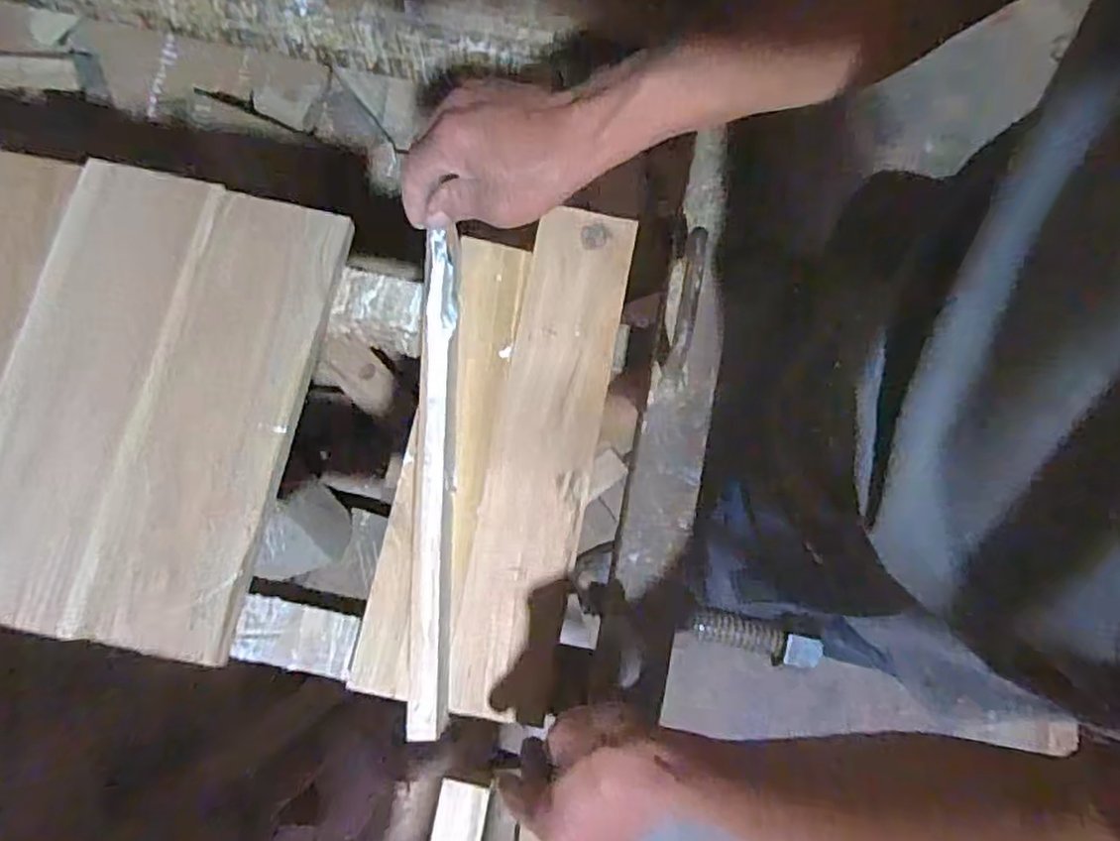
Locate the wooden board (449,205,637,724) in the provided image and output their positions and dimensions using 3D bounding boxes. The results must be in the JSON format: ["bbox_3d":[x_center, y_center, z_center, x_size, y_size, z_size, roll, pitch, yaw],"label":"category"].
[{"bbox_3d":[-0.014,0.023,0.604,0.088,0.016,0.435,11,79,1],"label":"wooden board"}]

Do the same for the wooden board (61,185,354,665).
[{"bbox_3d":[-0.298,-0.008,0.593,0.135,0.013,0.393,12,79,1],"label":"wooden board"}]

